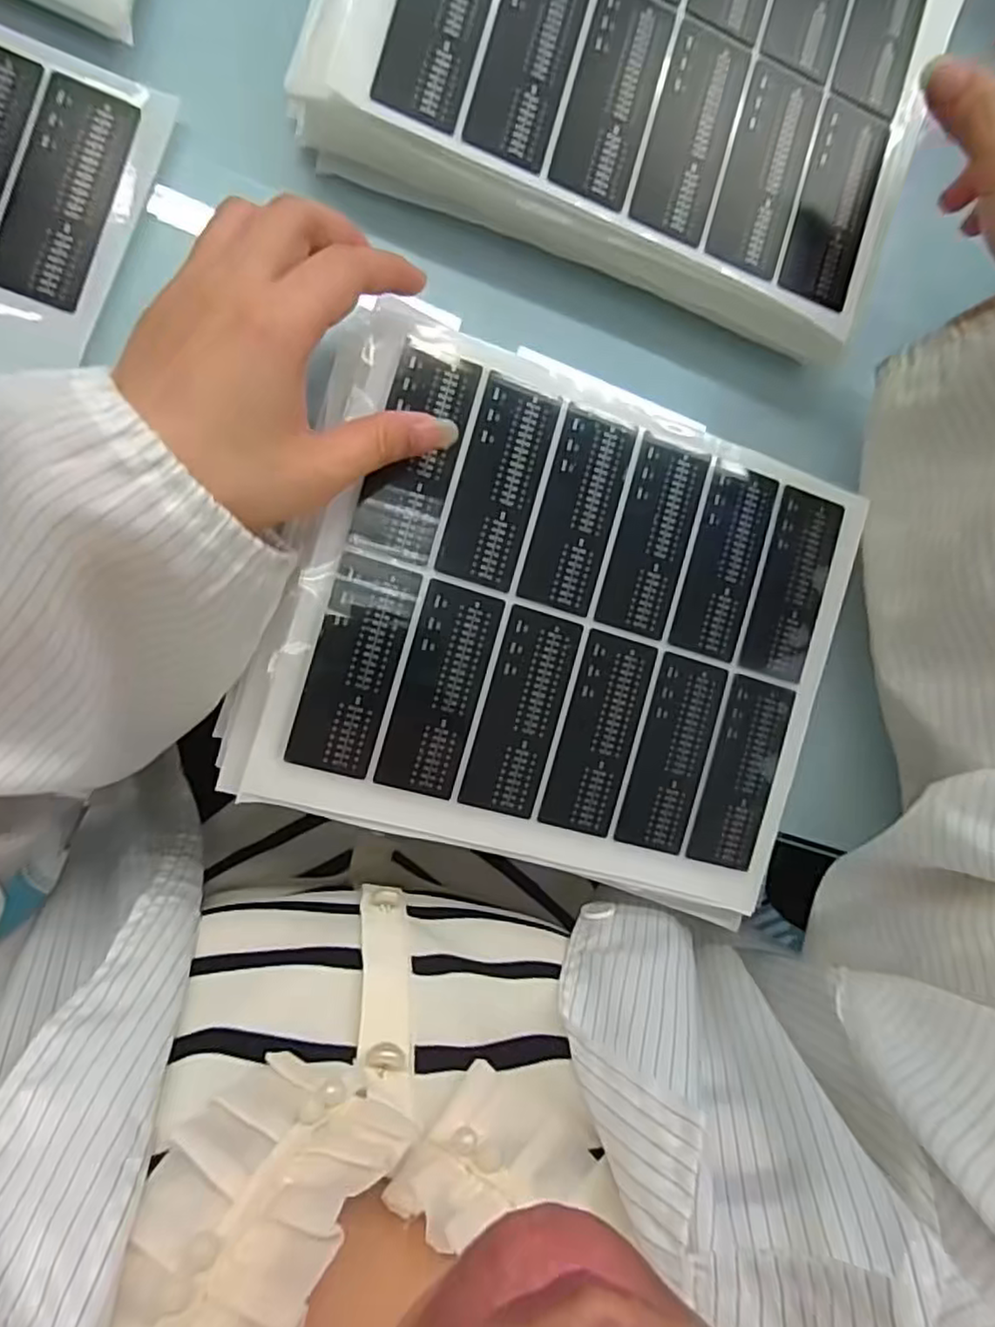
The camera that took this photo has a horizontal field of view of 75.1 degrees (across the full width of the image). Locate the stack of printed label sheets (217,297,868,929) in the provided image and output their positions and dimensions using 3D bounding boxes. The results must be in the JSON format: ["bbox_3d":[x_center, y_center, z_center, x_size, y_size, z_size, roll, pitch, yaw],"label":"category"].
[{"bbox_3d":[0.032,-0.017,0.300,0.259,0.015,0.222,17,90,-9],"label":"stack of printed label sheets"}]

